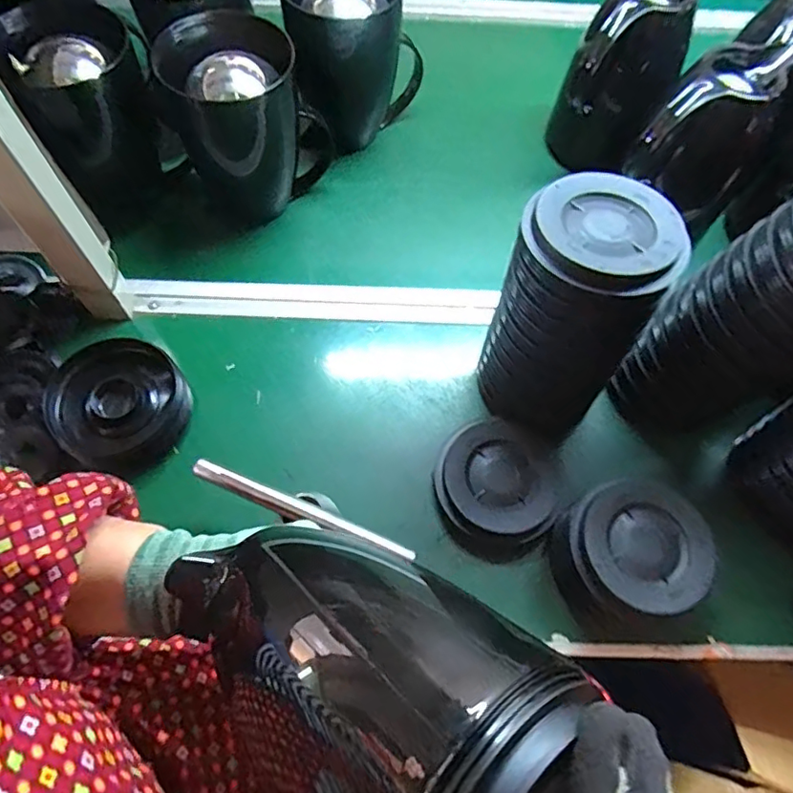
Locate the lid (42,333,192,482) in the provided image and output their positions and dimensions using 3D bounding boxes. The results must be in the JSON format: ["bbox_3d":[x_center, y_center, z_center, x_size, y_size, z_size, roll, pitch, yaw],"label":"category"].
[{"bbox_3d":[-0.265,0.009,0.551,0.118,0.037,0.127,-35,70,-17],"label":"lid"}]

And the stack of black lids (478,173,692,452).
[{"bbox_3d":[0.150,-0.069,0.507,0.126,0.220,0.128,39,68,16],"label":"stack of black lids"}]

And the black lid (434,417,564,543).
[{"bbox_3d":[0.098,0.080,0.541,0.114,0.033,0.103,23,65,9],"label":"black lid"}]

